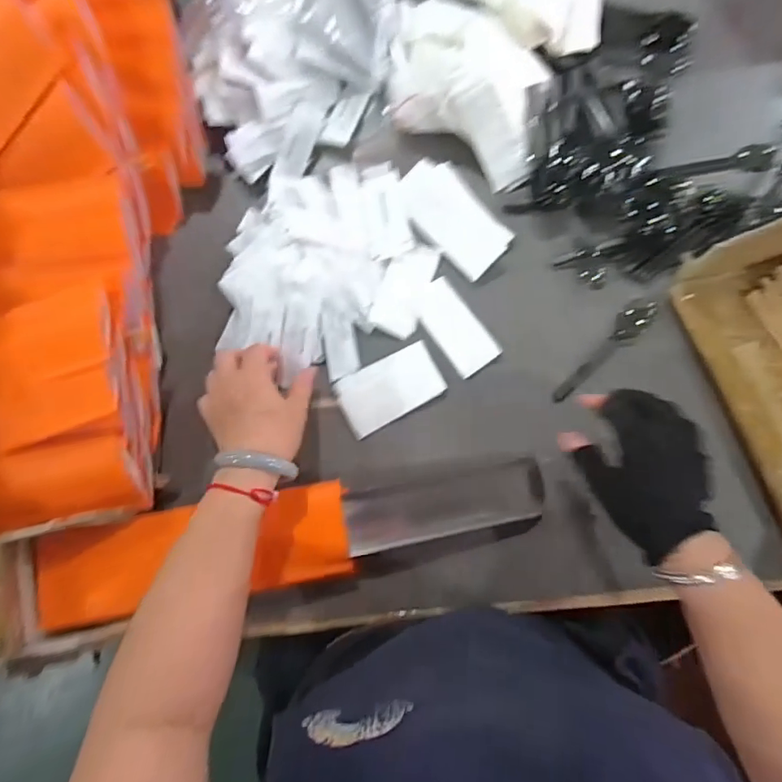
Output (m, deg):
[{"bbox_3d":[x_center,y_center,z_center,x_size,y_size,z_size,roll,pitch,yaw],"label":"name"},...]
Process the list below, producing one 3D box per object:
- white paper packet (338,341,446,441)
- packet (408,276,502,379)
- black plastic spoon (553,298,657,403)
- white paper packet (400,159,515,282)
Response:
[{"bbox_3d":[-0.001,-0.003,0.506,0.098,0.006,0.059,-28,82,-1],"label":"white paper packet"},{"bbox_3d":[0.062,-0.064,0.513,0.046,0.004,0.097,-34,82,-2],"label":"packet"},{"bbox_3d":[0.209,-0.036,0.504,0.028,0.010,0.130,39,86,7],"label":"black plastic spoon"},{"bbox_3d":[0.062,-0.177,0.526,0.066,0.008,0.127,-38,82,-3],"label":"white paper packet"}]

